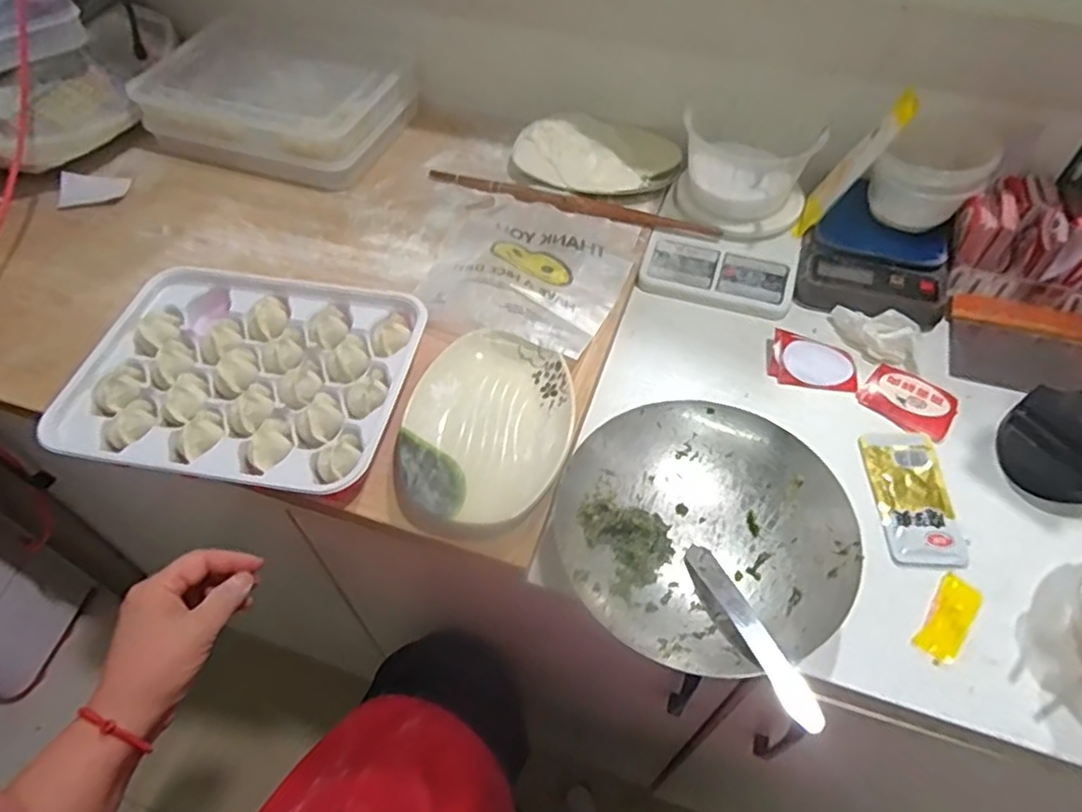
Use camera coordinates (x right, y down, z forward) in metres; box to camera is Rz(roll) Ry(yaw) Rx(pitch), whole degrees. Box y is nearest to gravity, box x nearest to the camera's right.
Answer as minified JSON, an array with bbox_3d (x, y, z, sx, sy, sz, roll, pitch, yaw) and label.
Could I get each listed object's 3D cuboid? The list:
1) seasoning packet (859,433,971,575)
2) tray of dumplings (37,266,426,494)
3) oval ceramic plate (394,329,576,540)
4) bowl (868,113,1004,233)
[{"bbox_3d":[0.317,0.076,0.561,0.061,0.015,0.127,2,53,2],"label":"seasoning packet"},{"bbox_3d":[-0.262,-0.030,0.601,0.285,0.031,0.219,8,54,6],"label":"tray of dumplings"},{"bbox_3d":[-0.044,0.017,0.563,0.137,0.020,0.199,7,54,6],"label":"oval ceramic plate"},{"bbox_3d":[0.410,-0.240,0.706,0.101,0.093,0.101,0,53,0],"label":"bowl"}]

